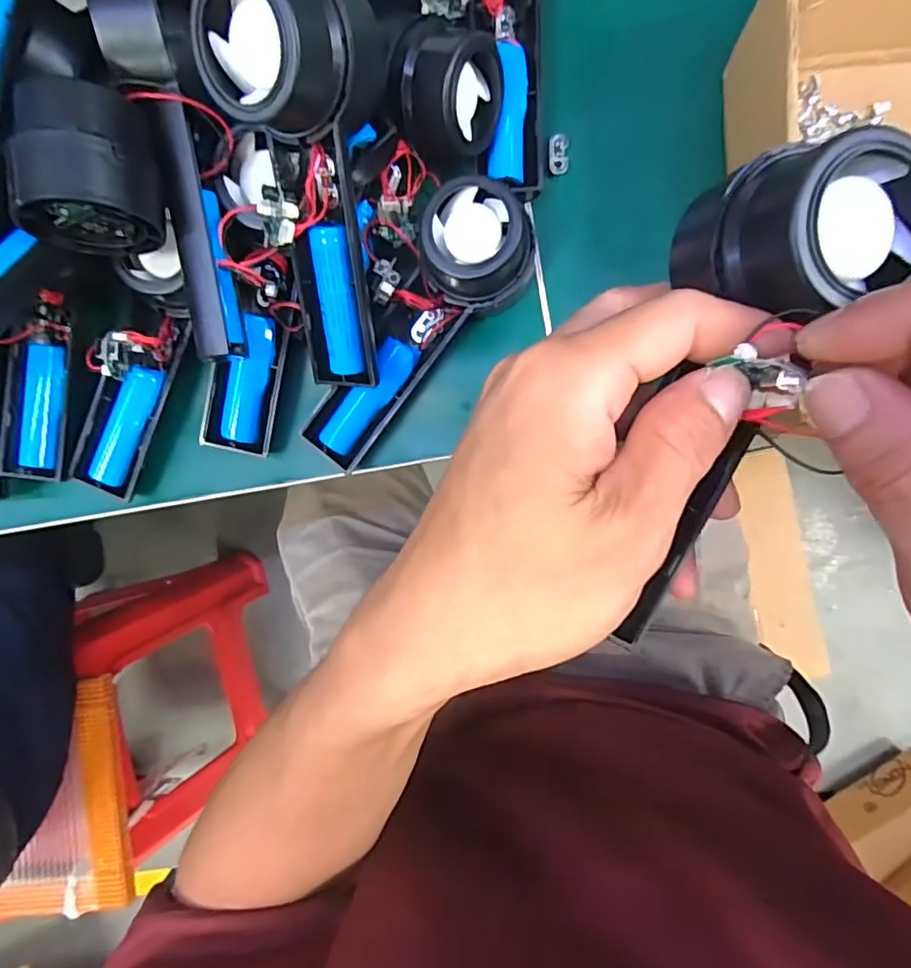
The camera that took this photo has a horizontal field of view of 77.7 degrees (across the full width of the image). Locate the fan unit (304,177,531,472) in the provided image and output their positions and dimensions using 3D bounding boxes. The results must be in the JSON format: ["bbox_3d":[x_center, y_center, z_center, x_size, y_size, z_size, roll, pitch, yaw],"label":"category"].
[{"bbox_3d":[-0.021,-0.077,0.294,0.048,0.035,0.156,40,106,4],"label":"fan unit"}]

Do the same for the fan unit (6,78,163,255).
[{"bbox_3d":[-0.148,-0.129,0.233,0.050,0.044,0.057,7,90,4],"label":"fan unit"}]

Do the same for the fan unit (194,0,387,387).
[{"bbox_3d":[-0.061,-0.119,0.245,0.063,0.045,0.160,1,125,4],"label":"fan unit"}]

